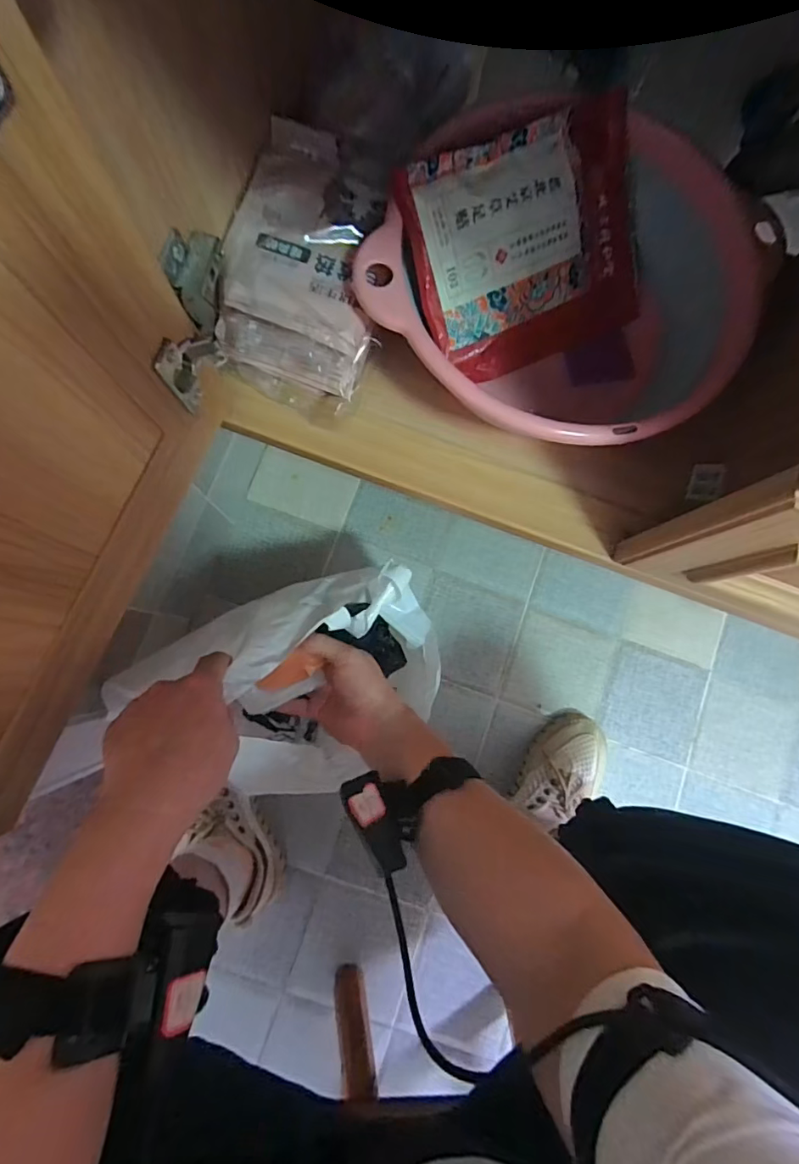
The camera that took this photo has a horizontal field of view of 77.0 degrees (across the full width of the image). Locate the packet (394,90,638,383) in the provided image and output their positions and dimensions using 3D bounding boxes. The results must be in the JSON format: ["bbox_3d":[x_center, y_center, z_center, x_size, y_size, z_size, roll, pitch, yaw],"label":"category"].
[{"bbox_3d":[0.105,-0.257,0.391,0.191,0.013,0.152,-27,123,-9],"label":"packet"}]

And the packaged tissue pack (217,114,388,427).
[{"bbox_3d":[-0.069,-0.238,0.392,0.112,0.071,0.188,12,82,-2],"label":"packaged tissue pack"}]

